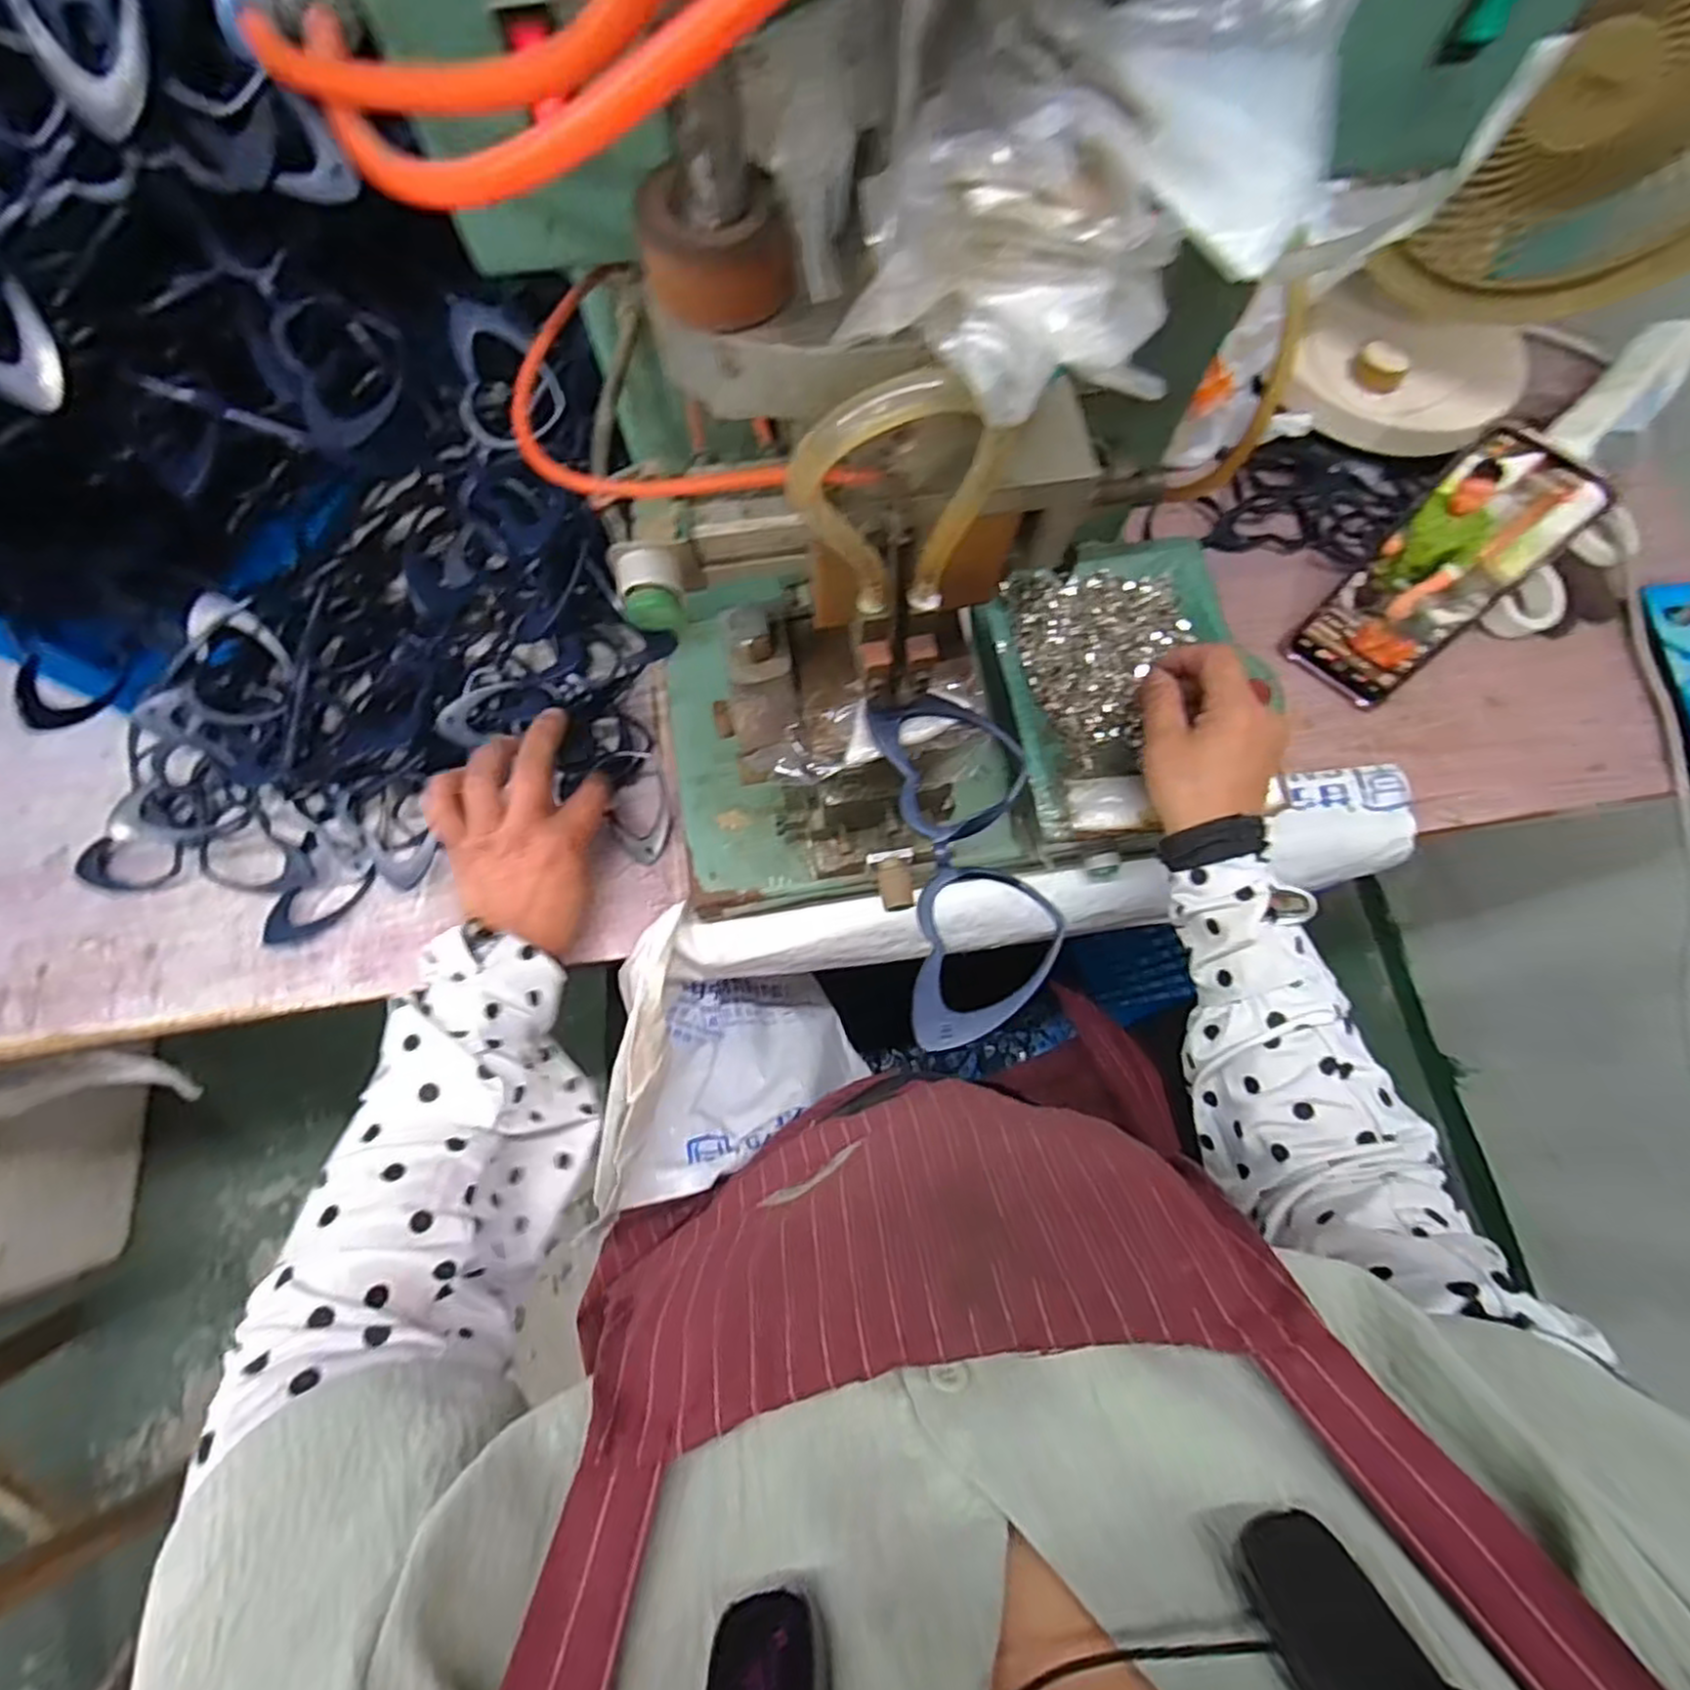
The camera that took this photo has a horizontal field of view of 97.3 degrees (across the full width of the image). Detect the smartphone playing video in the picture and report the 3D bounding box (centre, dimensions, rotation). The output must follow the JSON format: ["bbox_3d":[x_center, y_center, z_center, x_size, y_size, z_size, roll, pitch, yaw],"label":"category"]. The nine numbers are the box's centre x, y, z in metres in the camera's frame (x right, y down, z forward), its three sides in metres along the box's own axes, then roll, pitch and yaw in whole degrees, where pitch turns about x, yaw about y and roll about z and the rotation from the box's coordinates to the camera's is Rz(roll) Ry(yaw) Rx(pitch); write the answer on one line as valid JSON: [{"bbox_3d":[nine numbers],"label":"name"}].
[{"bbox_3d":[0.370,-0.168,0.473,0.075,0.166,0.012,39,51,9],"label":"smartphone playing video"}]

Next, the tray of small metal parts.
[{"bbox_3d":[0.172,-0.104,0.470,0.167,0.028,0.183,-17,75,-6],"label":"tray of small metal parts"}]

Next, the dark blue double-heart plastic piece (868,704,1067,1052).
[{"bbox_3d":[0.049,0.005,0.297,0.059,0.017,0.142,-6,75,-3],"label":"dark blue double-heart plastic piece"}]

